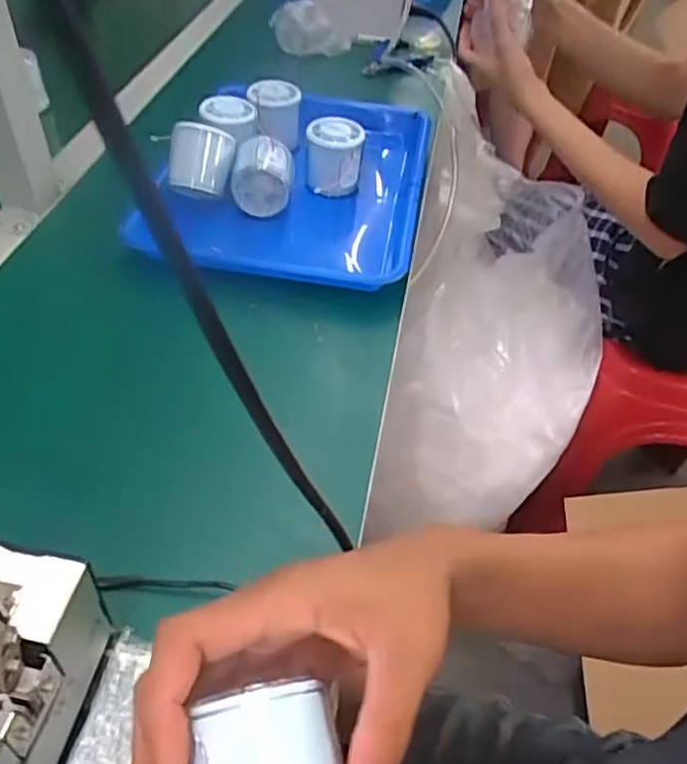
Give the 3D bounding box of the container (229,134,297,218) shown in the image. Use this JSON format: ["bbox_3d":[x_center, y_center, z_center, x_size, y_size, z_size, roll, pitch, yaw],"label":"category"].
[{"bbox_3d":[-0.078,-0.201,0.637,0.062,0.054,0.060,1,46,-4],"label":"container"}]

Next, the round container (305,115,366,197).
[{"bbox_3d":[-0.009,-0.225,0.667,0.055,0.062,0.050,-6,47,-11],"label":"round container"}]

